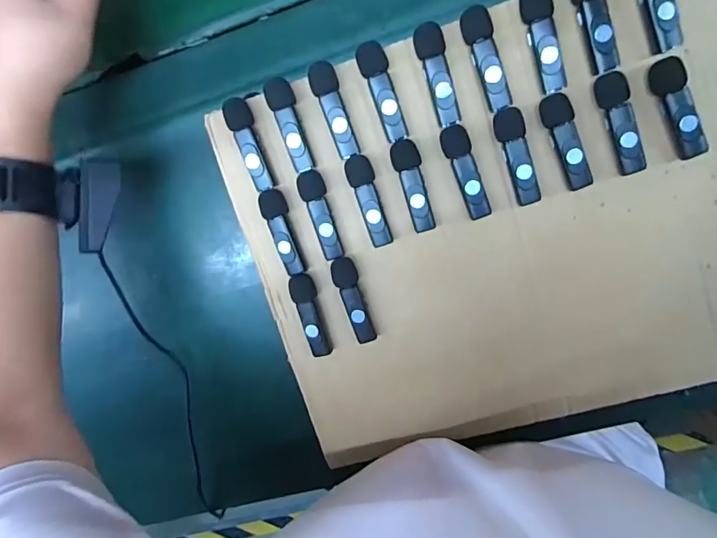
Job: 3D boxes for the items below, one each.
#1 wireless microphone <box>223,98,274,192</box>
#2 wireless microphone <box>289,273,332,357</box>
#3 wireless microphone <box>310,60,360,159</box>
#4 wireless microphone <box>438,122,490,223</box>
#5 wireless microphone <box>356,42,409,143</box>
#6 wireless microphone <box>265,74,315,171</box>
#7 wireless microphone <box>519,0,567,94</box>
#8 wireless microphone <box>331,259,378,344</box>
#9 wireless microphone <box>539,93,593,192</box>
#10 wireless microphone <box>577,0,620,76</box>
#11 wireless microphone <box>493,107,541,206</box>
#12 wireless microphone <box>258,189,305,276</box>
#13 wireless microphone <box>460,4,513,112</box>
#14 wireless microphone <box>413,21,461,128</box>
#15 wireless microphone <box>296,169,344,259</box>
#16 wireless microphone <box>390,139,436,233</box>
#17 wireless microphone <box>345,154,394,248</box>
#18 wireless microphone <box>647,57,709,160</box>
[{"bbox_3d":[-0.079,-0.089,0.324,0.017,0.022,0.066,-15,95,8],"label":"wireless microphone"},{"bbox_3d":[-0.037,0.035,0.343,0.018,0.018,0.064,-13,95,8],"label":"wireless microphone"},{"bbox_3d":[-0.017,-0.110,0.311,0.019,0.015,0.065,-16,95,8],"label":"wireless microphone"},{"bbox_3d":[0.074,-0.066,0.311,0.019,0.017,0.065,-19,94,8],"label":"wireless microphone"},{"bbox_3d":[0.016,-0.120,0.306,0.020,0.018,0.065,-15,95,8],"label":"wireless microphone"},{"bbox_3d":[-0.046,-0.102,0.318,0.019,0.021,0.065,-21,94,9],"label":"wireless microphone"},{"bbox_3d":[0.120,-0.147,0.286,0.021,0.012,0.063,-16,95,8],"label":"wireless microphone"},{"bbox_3d":[-0.003,0.023,0.337,0.018,0.016,0.065,-15,95,8],"label":"wireless microphone"},{"bbox_3d":[0.139,-0.084,0.300,0.020,0.019,0.064,-18,95,8],"label":"wireless microphone"},{"bbox_3d":[0.150,-0.157,0.281,0.018,0.012,0.064,-17,95,8],"label":"wireless microphone"},{"bbox_3d":[0.108,-0.076,0.306,0.019,0.015,0.065,-15,95,8],"label":"wireless microphone"},{"bbox_3d":[-0.056,-0.027,0.334,0.017,0.020,0.064,-15,95,8],"label":"wireless microphone"},{"bbox_3d":[0.084,-0.138,0.297,0.019,0.019,0.066,-17,95,8],"label":"wireless microphone"},{"bbox_3d":[0.053,-0.129,0.302,0.021,0.018,0.065,-12,95,8],"label":"wireless microphone"},{"bbox_3d":[-0.028,-0.039,0.327,0.018,0.017,0.064,-14,95,8],"label":"wireless microphone"},{"bbox_3d":[0.038,-0.058,0.317,0.019,0.017,0.064,-13,95,8],"label":"wireless microphone"},{"bbox_3d":[0.008,-0.049,0.323,0.019,0.017,0.065,-15,95,8],"label":"wireless microphone"},{"bbox_3d":[0.206,-0.103,0.289,0.016,0.018,0.066,-24,94,9],"label":"wireless microphone"}]

